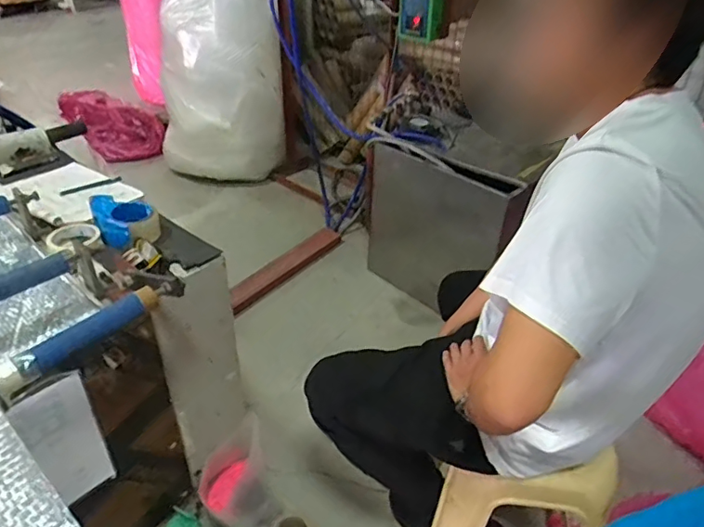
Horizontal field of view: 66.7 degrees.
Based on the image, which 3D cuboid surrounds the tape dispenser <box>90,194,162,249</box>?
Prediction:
[{"bbox_3d":[-0.457,-0.093,1.086,0.112,0.050,0.160,-22,42,-30],"label":"tape dispenser"}]

